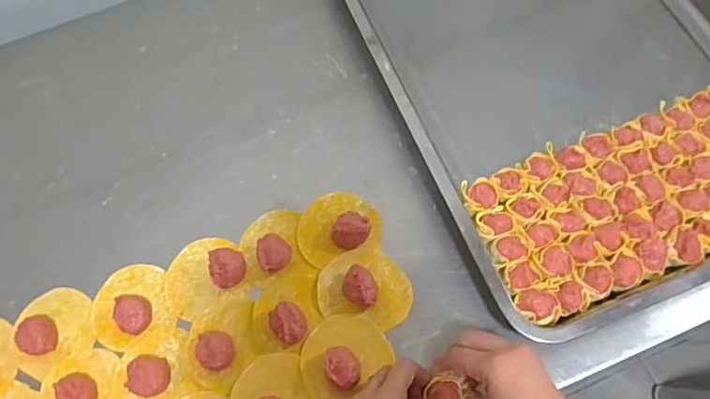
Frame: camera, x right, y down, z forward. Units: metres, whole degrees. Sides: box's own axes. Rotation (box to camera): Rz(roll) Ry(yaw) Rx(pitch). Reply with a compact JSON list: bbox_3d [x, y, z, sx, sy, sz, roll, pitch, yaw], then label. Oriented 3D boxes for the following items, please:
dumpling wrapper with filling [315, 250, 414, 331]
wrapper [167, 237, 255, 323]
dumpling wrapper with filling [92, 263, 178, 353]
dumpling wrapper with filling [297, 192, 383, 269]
[{"bbox_3d":[0.010,0.078,0.499,0.087,0.024,0.069,12,68,7],"label":"dumpling wrapper with filling"},{"bbox_3d":[-0.146,0.070,0.512,0.077,0.020,0.074,-28,69,-10],"label":"wrapper"},{"bbox_3d":[-0.215,0.098,0.506,0.075,0.023,0.074,-20,68,-7],"label":"dumpling wrapper with filling"},{"bbox_3d":[-0.018,0.021,0.524,0.081,0.025,0.069,-18,68,-6],"label":"dumpling wrapper with filling"}]

